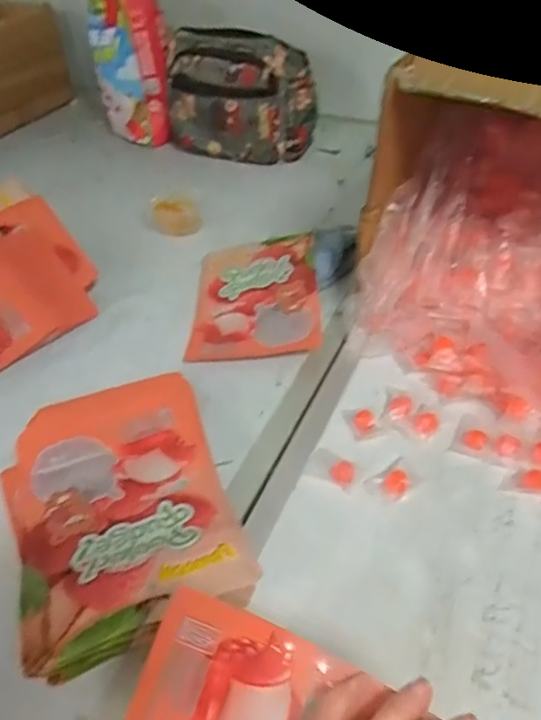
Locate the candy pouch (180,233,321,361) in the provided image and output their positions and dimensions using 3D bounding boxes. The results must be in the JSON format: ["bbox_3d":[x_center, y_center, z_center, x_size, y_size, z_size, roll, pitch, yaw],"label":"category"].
[{"bbox_3d":[-0.019,-0.084,0.707,0.156,0.038,0.210,-2,44,3],"label":"candy pouch"}]

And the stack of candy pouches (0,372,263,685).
[{"bbox_3d":[-0.134,0.117,0.491,0.188,0.066,0.281,-18,45,-13],"label":"stack of candy pouches"}]

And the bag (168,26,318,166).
[{"bbox_3d":[-0.062,-0.449,0.981,0.257,0.193,0.106,23,51,25],"label":"bag"}]

